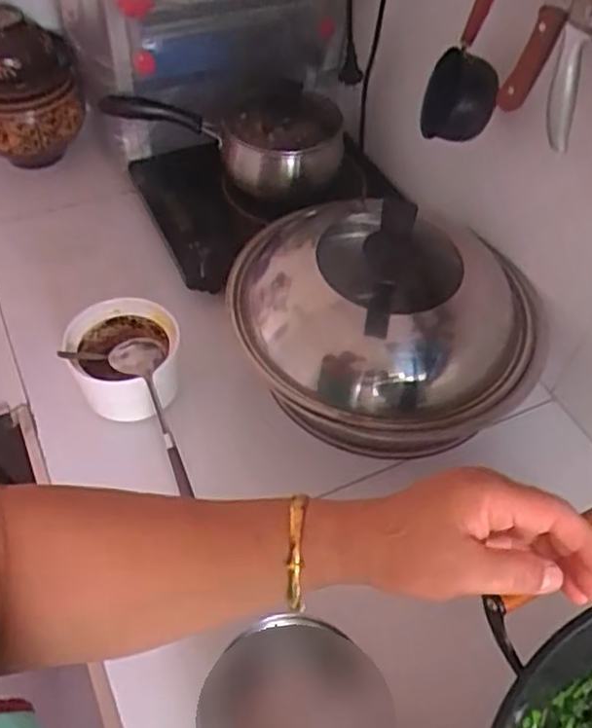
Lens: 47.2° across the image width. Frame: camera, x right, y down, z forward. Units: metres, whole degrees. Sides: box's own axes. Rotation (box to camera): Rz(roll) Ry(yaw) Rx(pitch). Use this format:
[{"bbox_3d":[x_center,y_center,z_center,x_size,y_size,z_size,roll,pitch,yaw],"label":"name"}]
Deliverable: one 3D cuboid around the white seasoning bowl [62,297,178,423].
[{"bbox_3d":[-0.201,-0.006,0.798,0.120,0.083,0.126,1,50,-1],"label":"white seasoning bowl"}]

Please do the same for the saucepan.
[{"bbox_3d":[-0.095,-0.352,1.030,0.358,0.107,0.189,17,52,11],"label":"saucepan"}]

